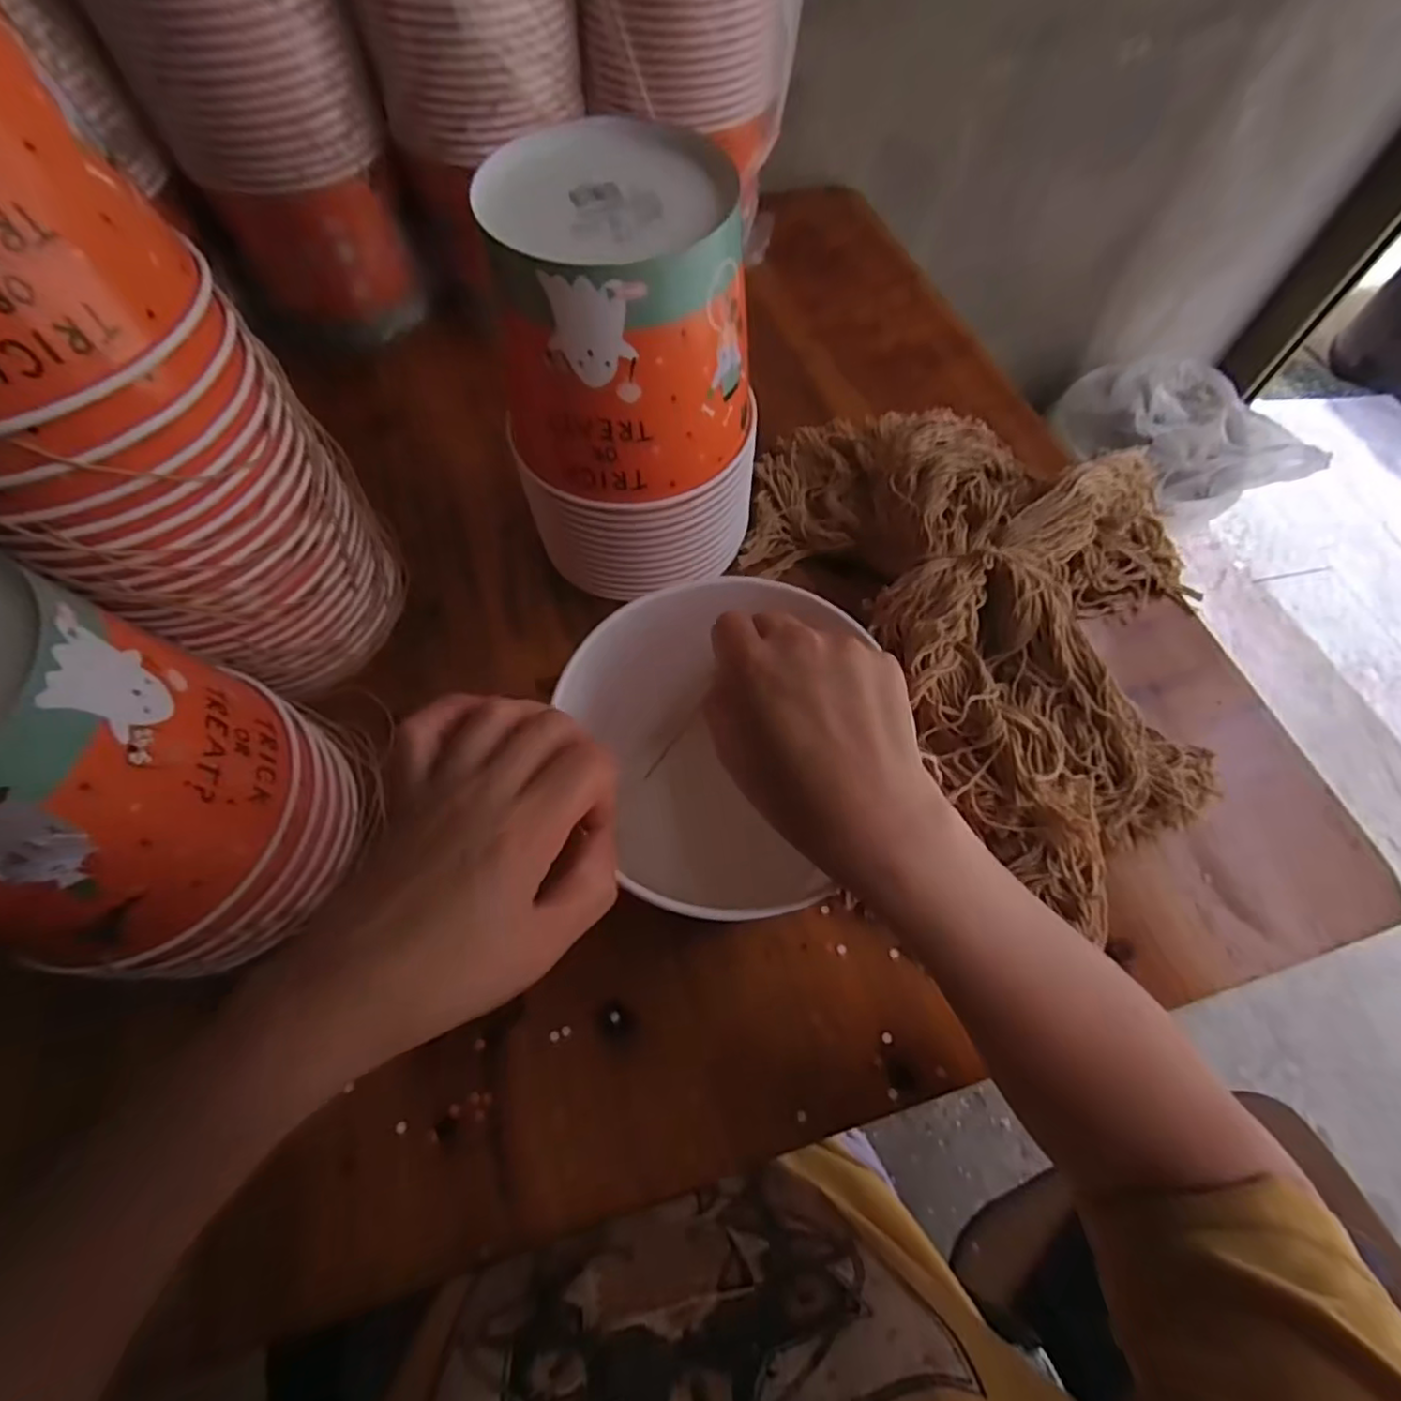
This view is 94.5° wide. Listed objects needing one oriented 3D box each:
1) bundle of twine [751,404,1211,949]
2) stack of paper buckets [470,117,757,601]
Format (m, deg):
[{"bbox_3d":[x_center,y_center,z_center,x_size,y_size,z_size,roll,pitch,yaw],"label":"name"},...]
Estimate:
[{"bbox_3d":[0.213,-0.084,0.456,0.291,0.072,0.405,-24,66,-13],"label":"bundle of twine"},{"bbox_3d":[-0.038,-0.188,0.418,0.143,0.239,0.127,2,63,0],"label":"stack of paper buckets"}]

